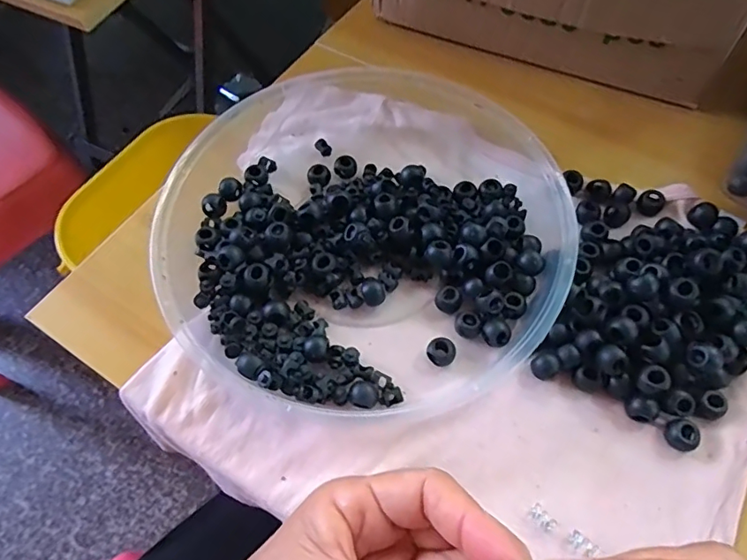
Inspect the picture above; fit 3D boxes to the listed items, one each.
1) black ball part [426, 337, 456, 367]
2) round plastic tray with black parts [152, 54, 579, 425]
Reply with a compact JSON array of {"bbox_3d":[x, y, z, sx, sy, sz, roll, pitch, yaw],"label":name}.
[{"bbox_3d":[0.037,0.040,0.277,0.015,0.011,0.014,-13,63,-3],"label":"black ball part"},{"bbox_3d":[-0.002,-0.046,0.308,0.227,0.034,0.249,-2,63,3],"label":"round plastic tray with black parts"}]

